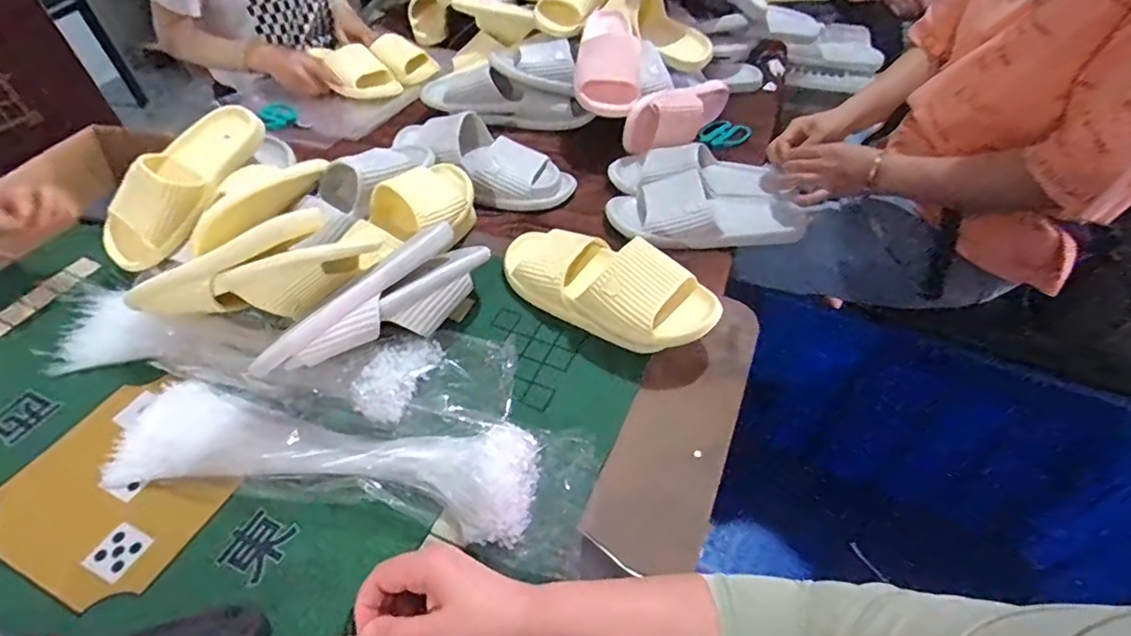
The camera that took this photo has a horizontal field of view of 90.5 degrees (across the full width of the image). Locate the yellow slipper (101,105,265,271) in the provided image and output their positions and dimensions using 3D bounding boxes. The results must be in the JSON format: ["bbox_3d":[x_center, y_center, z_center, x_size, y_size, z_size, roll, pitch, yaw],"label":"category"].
[{"bbox_3d":[-0.490,-0.178,0.711,0.082,0.073,0.245,25,73,22],"label":"yellow slipper"}]

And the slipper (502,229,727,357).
[{"bbox_3d":[0.041,-0.041,0.661,0.275,0.089,0.095,30,53,26],"label":"slipper"}]

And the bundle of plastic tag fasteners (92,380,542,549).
[{"bbox_3d":[-0.245,0.125,0.543,0.440,0.051,0.103,7,47,8],"label":"bundle of plastic tag fasteners"}]

